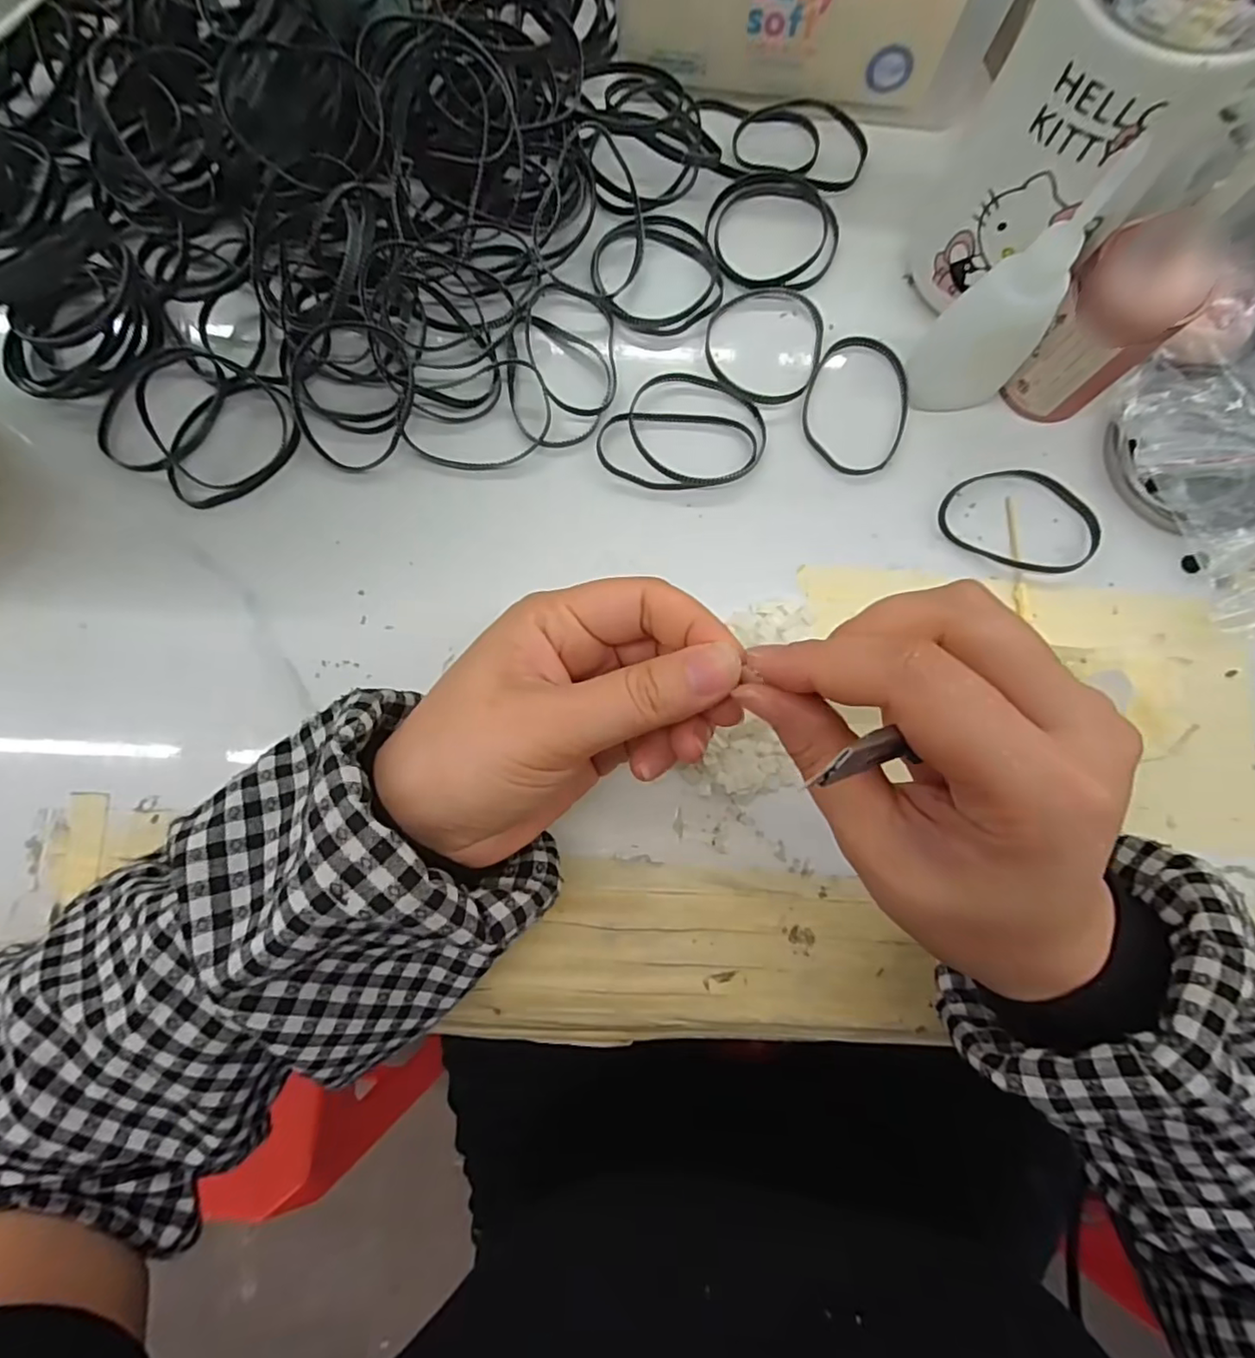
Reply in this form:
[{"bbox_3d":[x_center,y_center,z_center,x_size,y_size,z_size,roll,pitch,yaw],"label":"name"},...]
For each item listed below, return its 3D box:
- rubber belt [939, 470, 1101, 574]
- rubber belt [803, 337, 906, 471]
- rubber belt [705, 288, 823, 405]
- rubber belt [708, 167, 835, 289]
[{"bbox_3d":[0.181,-0.074,0.275,0.070,0.004,0.048,24,83,3],"label":"rubber belt"},{"bbox_3d":[0.108,-0.130,0.282,0.048,0.004,0.068,12,83,2],"label":"rubber belt"},{"bbox_3d":[0.066,-0.160,0.286,0.056,0.005,0.061,6,83,1],"label":"rubber belt"},{"bbox_3d":[0.071,-0.220,0.296,0.063,0.007,0.065,0,83,0],"label":"rubber belt"}]

